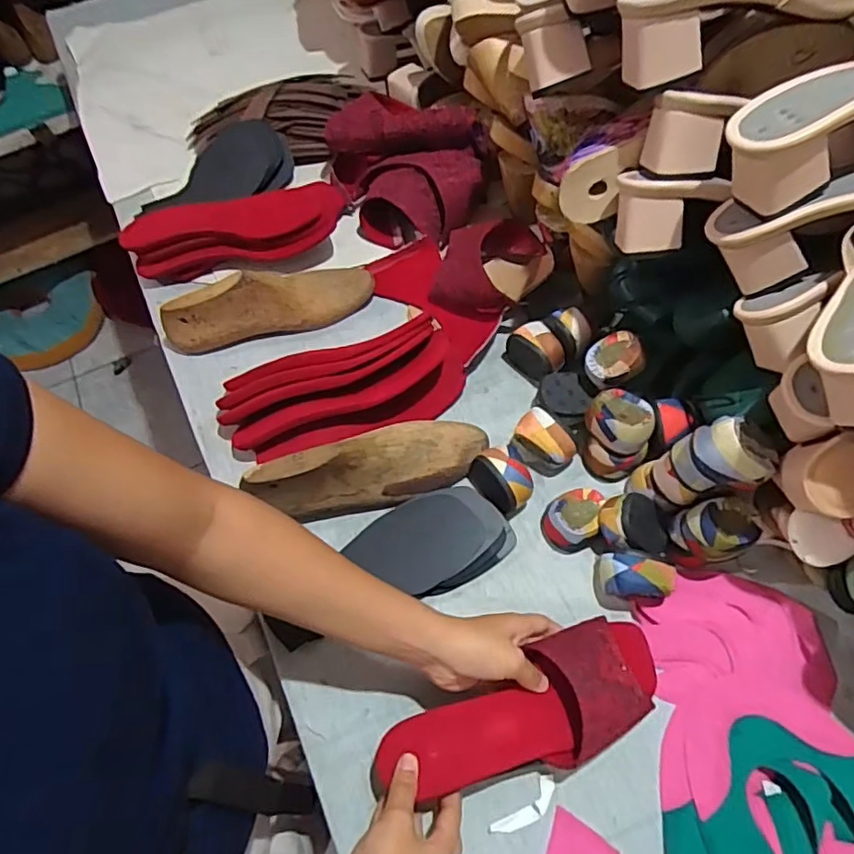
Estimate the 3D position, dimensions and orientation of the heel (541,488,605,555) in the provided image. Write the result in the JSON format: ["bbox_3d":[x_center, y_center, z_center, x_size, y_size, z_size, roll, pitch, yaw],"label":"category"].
[{"bbox_3d":[0.140,0.088,0.562,0.057,0.034,0.048,-20,64,-6],"label":"heel"}]

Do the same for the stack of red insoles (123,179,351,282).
[{"bbox_3d":[-0.232,-0.239,0.715,0.258,0.042,0.094,-13,64,-3],"label":"stack of red insoles"}]

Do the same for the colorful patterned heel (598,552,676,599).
[{"bbox_3d":[0.184,0.132,0.525,0.062,0.041,0.032,3,64,5],"label":"colorful patterned heel"}]

